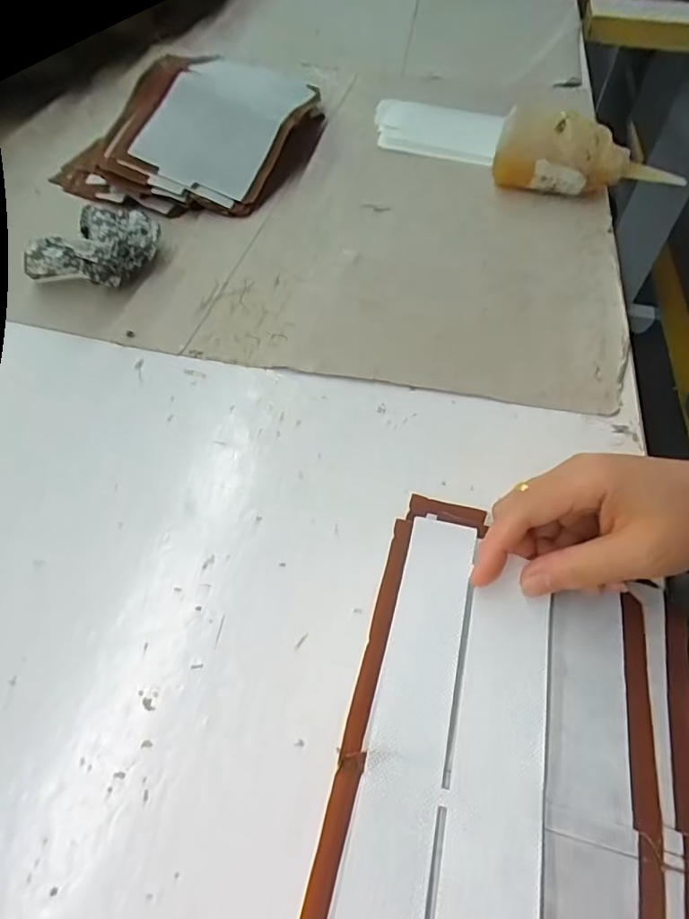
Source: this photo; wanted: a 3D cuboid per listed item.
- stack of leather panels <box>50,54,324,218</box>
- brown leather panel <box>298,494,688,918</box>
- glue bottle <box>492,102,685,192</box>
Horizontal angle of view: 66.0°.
[{"bbox_3d":[-0.138,-0.339,0.519,0.189,0.065,0.258,17,54,8],"label":"stack of leather panels"},{"bbox_3d":[0.071,0.139,0.203,0.150,0.031,0.264,14,54,7],"label":"brown leather panel"},{"bbox_3d":[0.202,-0.265,0.471,0.135,0.068,0.046,17,55,10],"label":"glue bottle"}]

